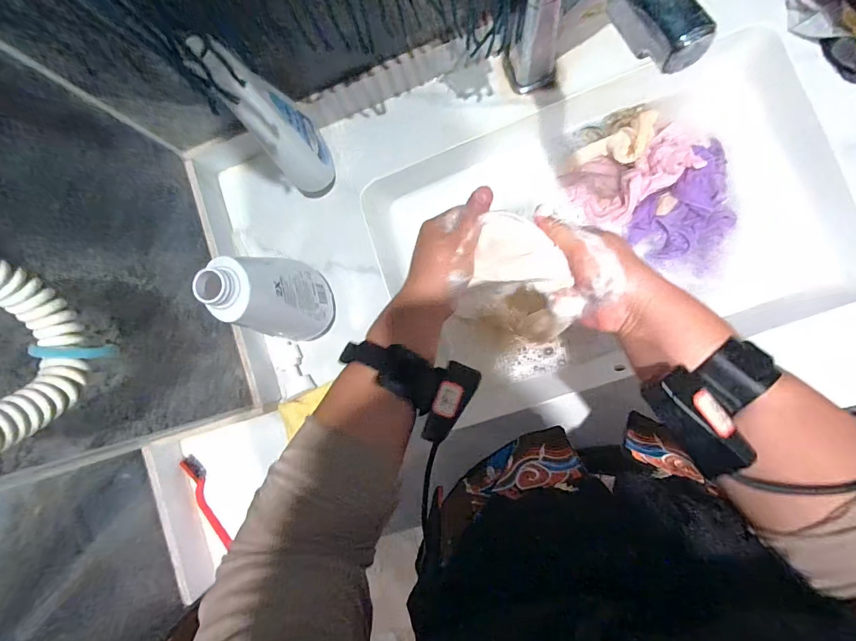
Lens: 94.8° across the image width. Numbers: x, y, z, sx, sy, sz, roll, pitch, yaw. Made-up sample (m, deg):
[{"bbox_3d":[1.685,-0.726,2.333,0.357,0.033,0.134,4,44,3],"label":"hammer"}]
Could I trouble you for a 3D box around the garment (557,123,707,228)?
[{"bbox_3d":[0.278,-0.189,0.525,0.174,0.046,0.096,-22,85,6],"label":"garment"}]

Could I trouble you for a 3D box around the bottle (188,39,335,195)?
[{"bbox_3d":[-0.152,-0.199,0.432,0.046,0.210,0.078,-27,84,6],"label":"bottle"}]

